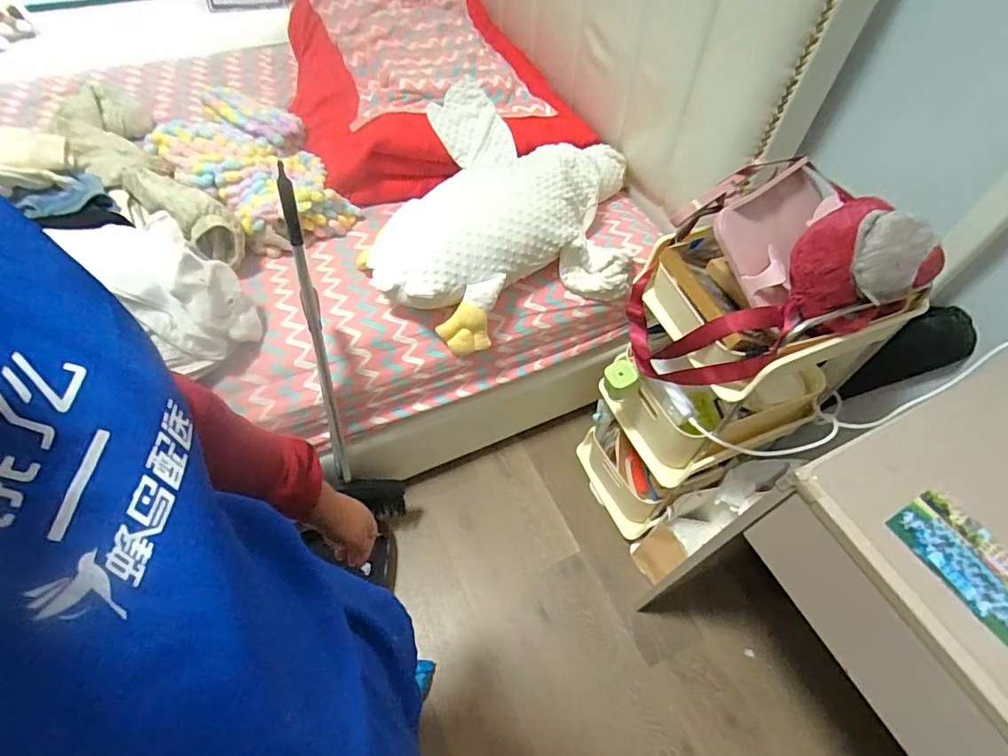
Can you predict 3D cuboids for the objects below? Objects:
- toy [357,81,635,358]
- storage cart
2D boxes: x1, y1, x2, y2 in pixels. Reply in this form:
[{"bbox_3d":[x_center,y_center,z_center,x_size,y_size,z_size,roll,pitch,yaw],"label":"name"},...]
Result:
[{"bbox_3d":[-0.004,-0.398,1.188,0.658,0.220,0.571,-19,59,-16],"label":"toy"},{"bbox_3d":[0.425,0.003,1.070,0.396,0.846,0.331,-28,62,-21],"label":"storage cart"}]

